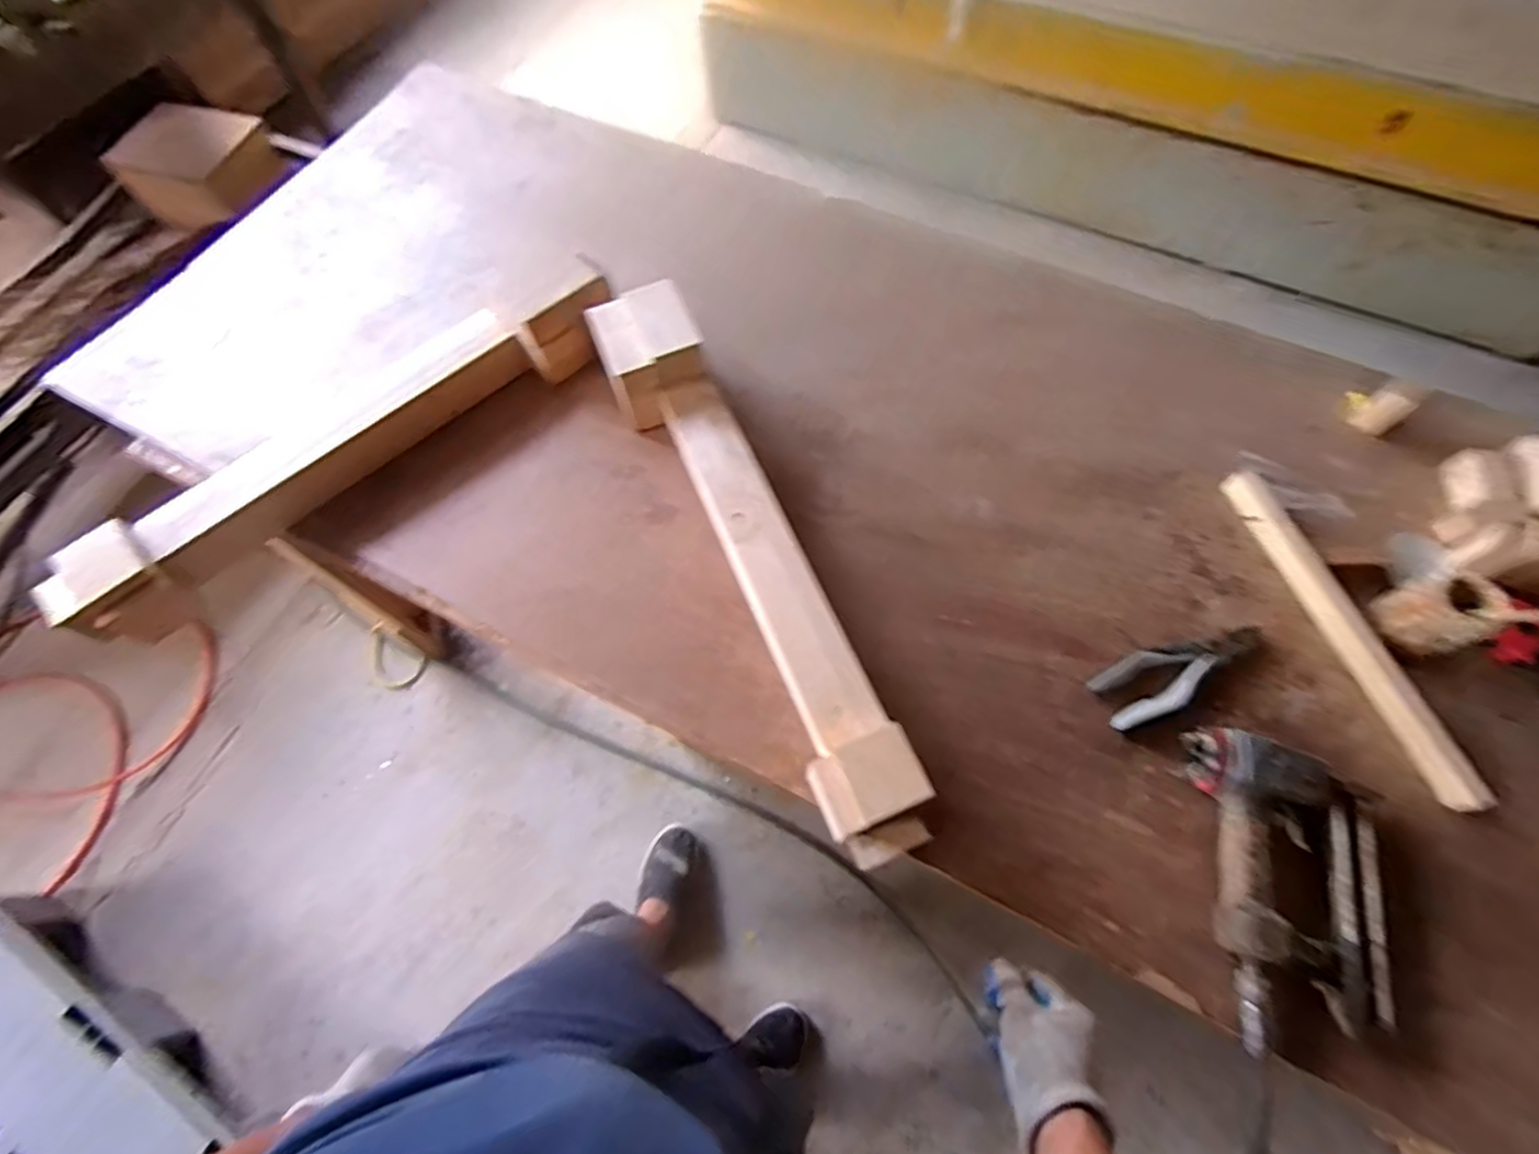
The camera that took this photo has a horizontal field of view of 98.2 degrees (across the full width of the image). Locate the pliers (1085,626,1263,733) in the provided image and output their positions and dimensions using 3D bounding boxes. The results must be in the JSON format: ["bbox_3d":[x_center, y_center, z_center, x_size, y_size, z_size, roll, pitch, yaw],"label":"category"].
[{"bbox_3d":[0.428,0.096,0.700,0.183,0.023,0.066,-26,68,-9],"label":"pliers"}]

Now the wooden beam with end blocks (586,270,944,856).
[{"bbox_3d":[-0.027,-0.044,0.725,0.111,0.111,0.696,-25,67,-8],"label":"wooden beam with end blocks"}]

